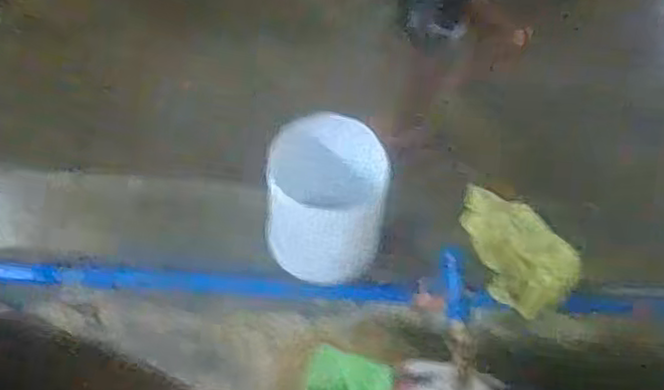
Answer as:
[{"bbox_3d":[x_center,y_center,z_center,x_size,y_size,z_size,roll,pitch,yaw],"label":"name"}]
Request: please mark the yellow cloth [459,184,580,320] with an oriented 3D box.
[{"bbox_3d":[0.251,0.070,0.983,0.129,0.051,0.199,-36,63,-27],"label":"yellow cloth"}]

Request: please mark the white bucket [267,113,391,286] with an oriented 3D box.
[{"bbox_3d":[-0.007,0.008,0.884,0.146,0.164,0.138,5,52,-1],"label":"white bucket"}]

